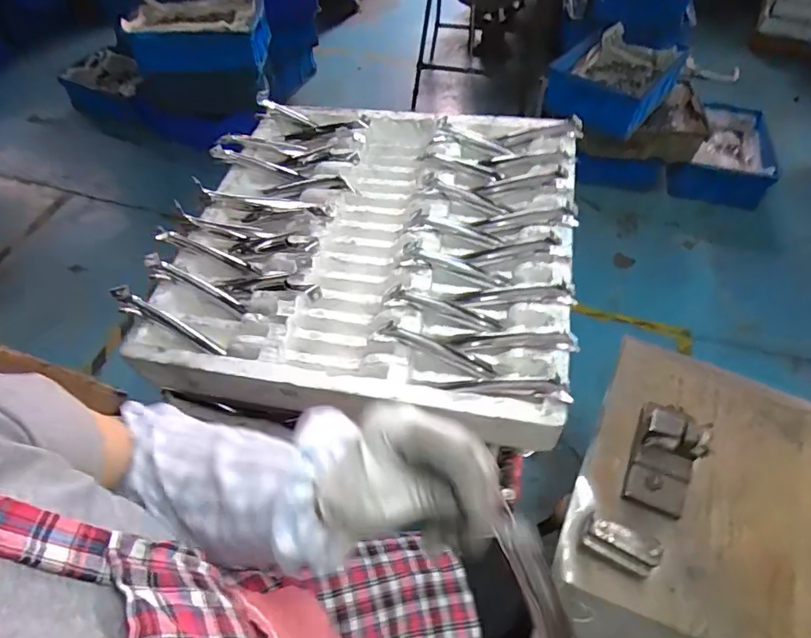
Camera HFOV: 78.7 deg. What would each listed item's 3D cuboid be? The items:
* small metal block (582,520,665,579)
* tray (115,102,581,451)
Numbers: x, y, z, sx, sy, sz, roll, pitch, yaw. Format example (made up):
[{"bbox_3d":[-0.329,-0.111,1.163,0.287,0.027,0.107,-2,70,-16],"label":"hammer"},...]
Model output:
[{"bbox_3d":[0.229,0.243,0.527,0.071,0.052,0.029,24,59,17],"label":"small metal block"},{"bbox_3d":[-0.049,-0.121,0.735,0.561,0.091,0.537,9,55,8],"label":"tray"}]

